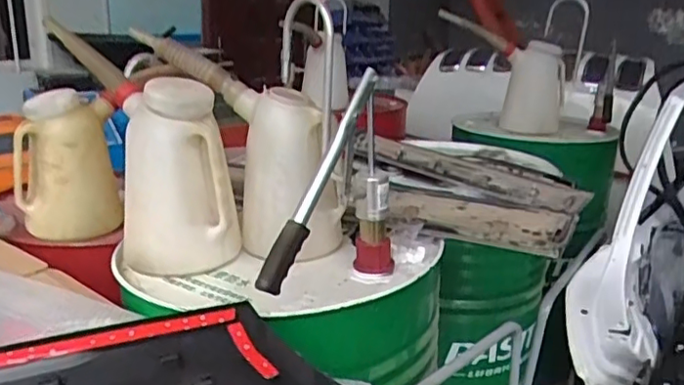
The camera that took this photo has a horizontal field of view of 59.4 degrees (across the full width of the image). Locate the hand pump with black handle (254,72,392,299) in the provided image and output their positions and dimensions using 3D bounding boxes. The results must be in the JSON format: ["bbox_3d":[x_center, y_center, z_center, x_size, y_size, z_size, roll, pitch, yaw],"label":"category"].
[{"bbox_3d":[-0.010,0.012,0.837,0.146,0.306,0.233,5,16,11],"label":"hand pump with black handle"}]

